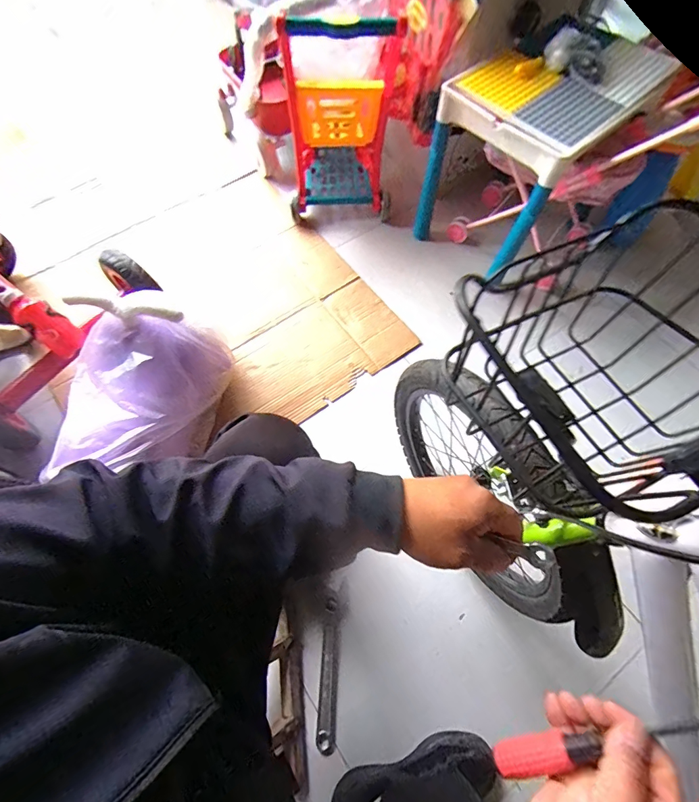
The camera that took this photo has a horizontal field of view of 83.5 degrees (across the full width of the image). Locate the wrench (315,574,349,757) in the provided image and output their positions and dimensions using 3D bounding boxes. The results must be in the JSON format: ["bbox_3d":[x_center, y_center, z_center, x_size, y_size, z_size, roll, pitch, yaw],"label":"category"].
[{"bbox_3d":[-0.031,0.494,0.740,0.044,0.010,0.270,3,66,1],"label":"wrench"}]

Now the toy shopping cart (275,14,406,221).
[{"bbox_3d":[-0.021,-0.766,1.044,0.298,0.470,0.279,-2,66,-1],"label":"toy shopping cart"}]

